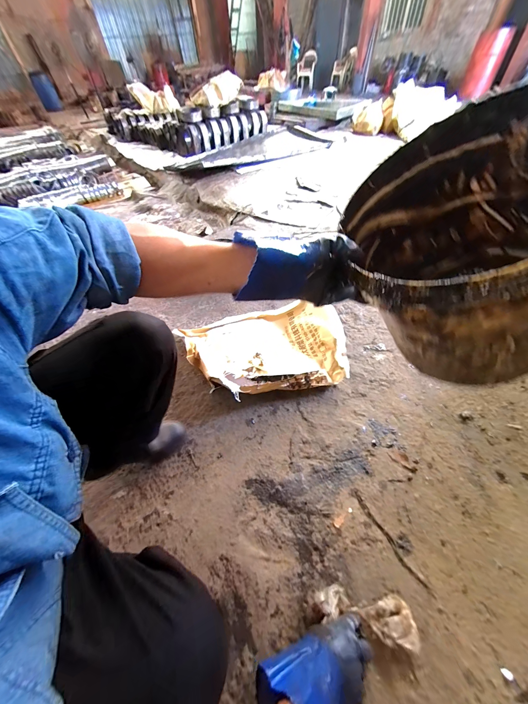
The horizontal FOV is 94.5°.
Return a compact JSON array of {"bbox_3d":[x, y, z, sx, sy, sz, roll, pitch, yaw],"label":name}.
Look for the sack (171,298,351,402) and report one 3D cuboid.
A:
[{"bbox_3d":[-0.007,-0.024,0.913,0.573,0.109,0.428,-13,50,-7],"label":"sack"}]

